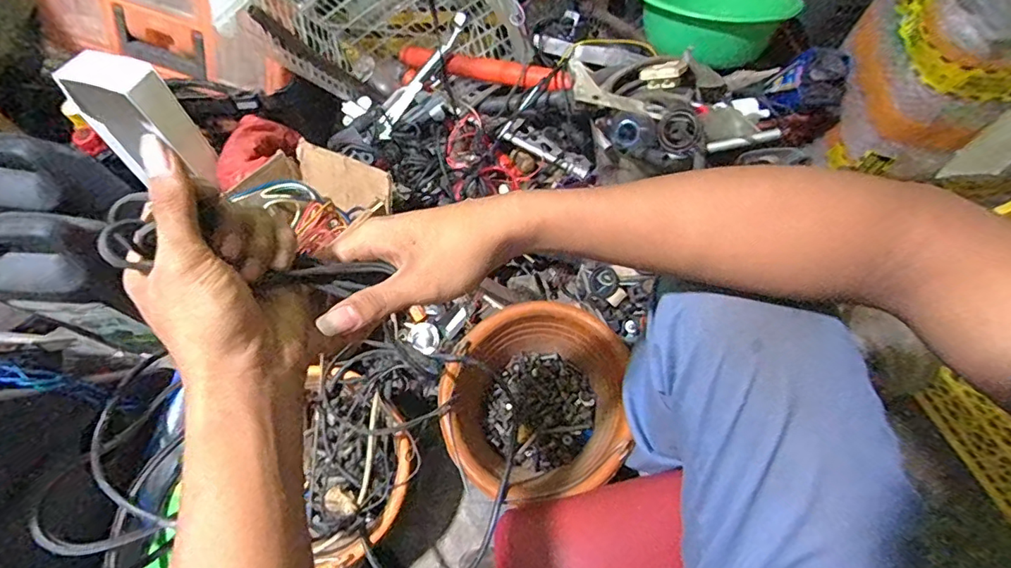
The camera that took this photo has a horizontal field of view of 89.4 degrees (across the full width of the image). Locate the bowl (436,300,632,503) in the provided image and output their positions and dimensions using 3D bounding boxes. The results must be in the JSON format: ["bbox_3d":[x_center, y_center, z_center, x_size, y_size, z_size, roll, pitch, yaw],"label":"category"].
[{"bbox_3d":[0.040,0.168,0.720,0.234,0.134,0.249,-1,65,1],"label":"bowl"}]

